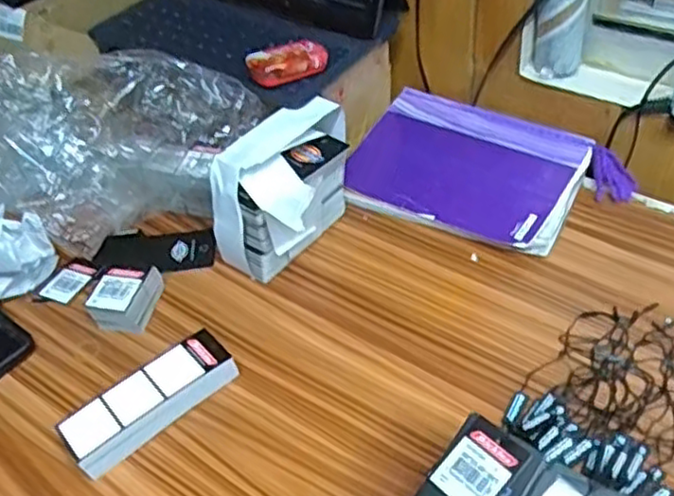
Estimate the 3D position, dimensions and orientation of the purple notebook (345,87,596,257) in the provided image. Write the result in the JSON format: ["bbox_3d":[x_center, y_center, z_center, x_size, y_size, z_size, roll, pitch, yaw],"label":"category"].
[{"bbox_3d":[0.119,-0.075,0.648,0.201,0.031,0.154,18,49,25],"label":"purple notebook"}]

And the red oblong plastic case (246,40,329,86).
[{"bbox_3d":[-0.042,-0.160,0.607,0.068,0.022,0.037,-15,44,-9],"label":"red oblong plastic case"}]

